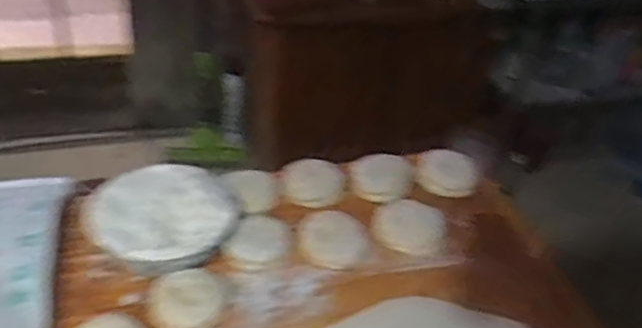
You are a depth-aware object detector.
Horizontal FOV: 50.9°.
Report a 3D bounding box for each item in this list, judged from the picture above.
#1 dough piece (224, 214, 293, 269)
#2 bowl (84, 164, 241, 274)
[{"bbox_3d":[-0.086,0.112,0.995,0.078,0.034,0.096,22,40,18],"label":"dough piece"},{"bbox_3d":[-0.226,0.077,0.972,0.207,0.061,0.192,5,38,-4],"label":"bowl"}]

